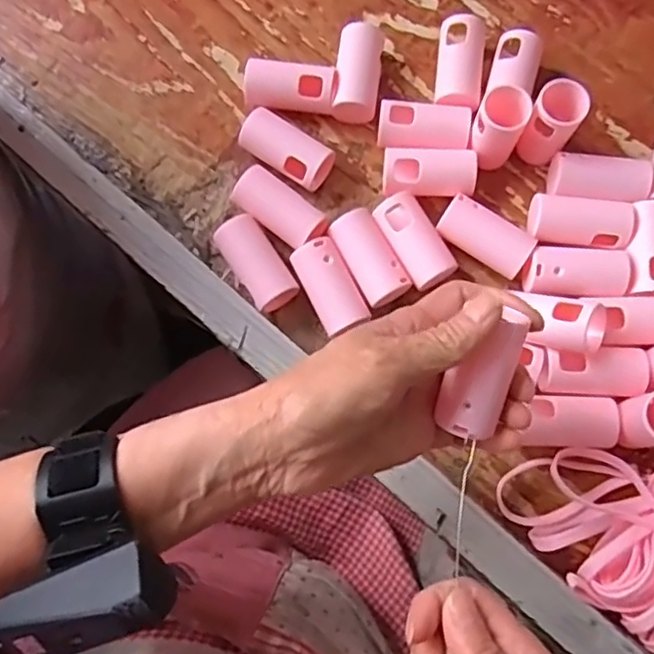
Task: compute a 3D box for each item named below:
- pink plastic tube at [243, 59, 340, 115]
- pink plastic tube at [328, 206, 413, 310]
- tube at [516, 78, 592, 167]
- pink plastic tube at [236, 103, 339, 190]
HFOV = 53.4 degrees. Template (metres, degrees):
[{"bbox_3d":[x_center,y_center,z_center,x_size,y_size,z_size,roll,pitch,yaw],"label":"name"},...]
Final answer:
[{"bbox_3d":[-0.025,-0.163,0.452,0.064,0.033,0.026,6,78,3],"label":"pink plastic tube"},{"bbox_3d":[0.028,-0.044,0.431,0.031,0.022,0.066,-30,79,-5],"label":"pink plastic tube"},{"bbox_3d":[0.146,-0.130,0.426,0.030,0.058,0.031,0,78,1],"label":"tube"},{"bbox_3d":[-0.028,-0.120,0.445,0.060,0.033,0.030,34,81,8],"label":"pink plastic tube"}]

